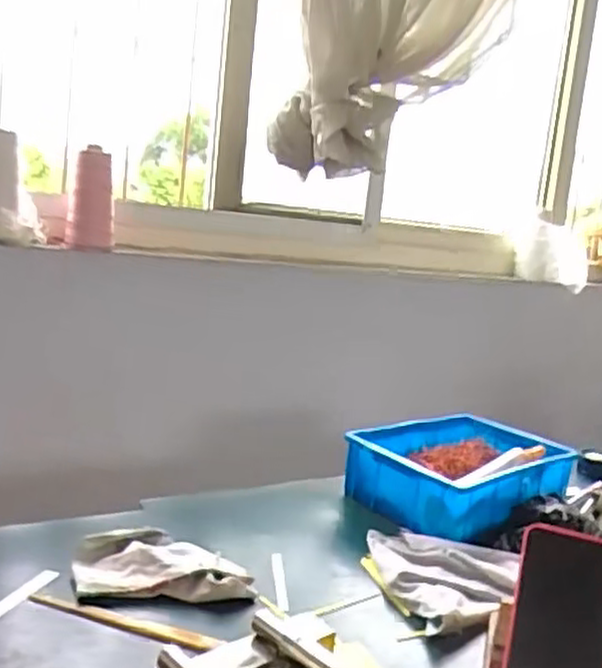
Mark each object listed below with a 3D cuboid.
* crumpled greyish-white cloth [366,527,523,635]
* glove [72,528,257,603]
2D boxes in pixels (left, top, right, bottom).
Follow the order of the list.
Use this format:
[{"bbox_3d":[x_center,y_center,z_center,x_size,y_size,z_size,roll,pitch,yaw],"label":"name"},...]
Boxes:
[{"bbox_3d":[0.133,0.263,0.781,0.173,0.036,0.191,10,9,23],"label":"crumpled greyish-white cloth"},{"bbox_3d":[-0.135,0.231,0.736,0.168,0.030,0.093,5,9,-8],"label":"glove"}]

